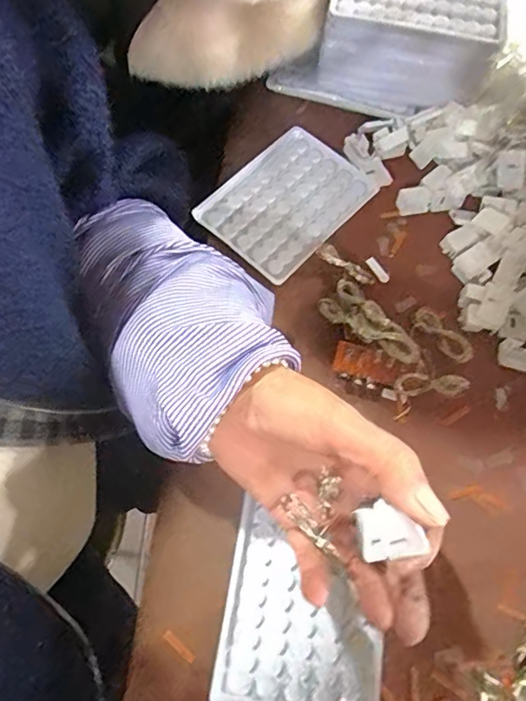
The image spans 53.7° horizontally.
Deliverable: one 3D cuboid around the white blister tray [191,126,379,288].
[{"bbox_3d":[0.020,-0.122,0.420,0.095,0.004,0.129,42,73,13],"label":"white blister tray"}]

